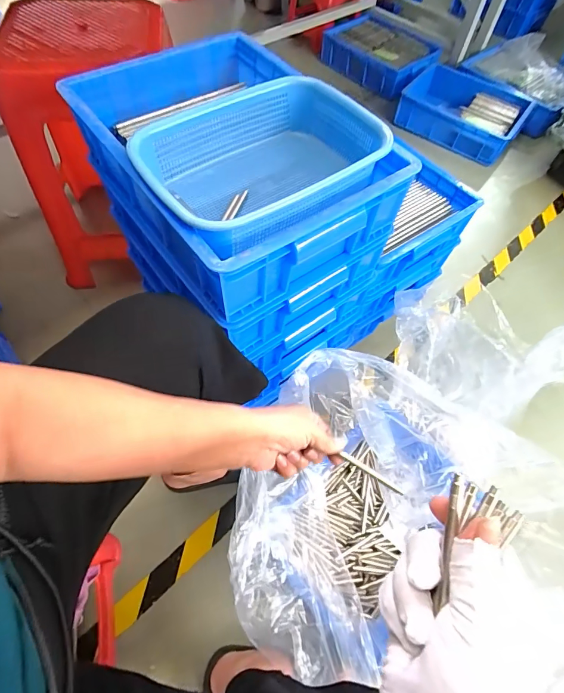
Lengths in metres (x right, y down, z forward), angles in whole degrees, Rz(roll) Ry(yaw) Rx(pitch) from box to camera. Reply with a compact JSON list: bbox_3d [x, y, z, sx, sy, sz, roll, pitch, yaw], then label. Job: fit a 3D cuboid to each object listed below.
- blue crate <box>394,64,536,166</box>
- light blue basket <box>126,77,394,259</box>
[{"bbox_3d":[0.661,-0.866,1.396,0.423,0.101,0.343,35,64,15],"label":"blue crate"},{"bbox_3d":[-0.019,-0.222,0.475,0.286,0.079,0.224,-35,68,-21],"label":"light blue basket"}]

